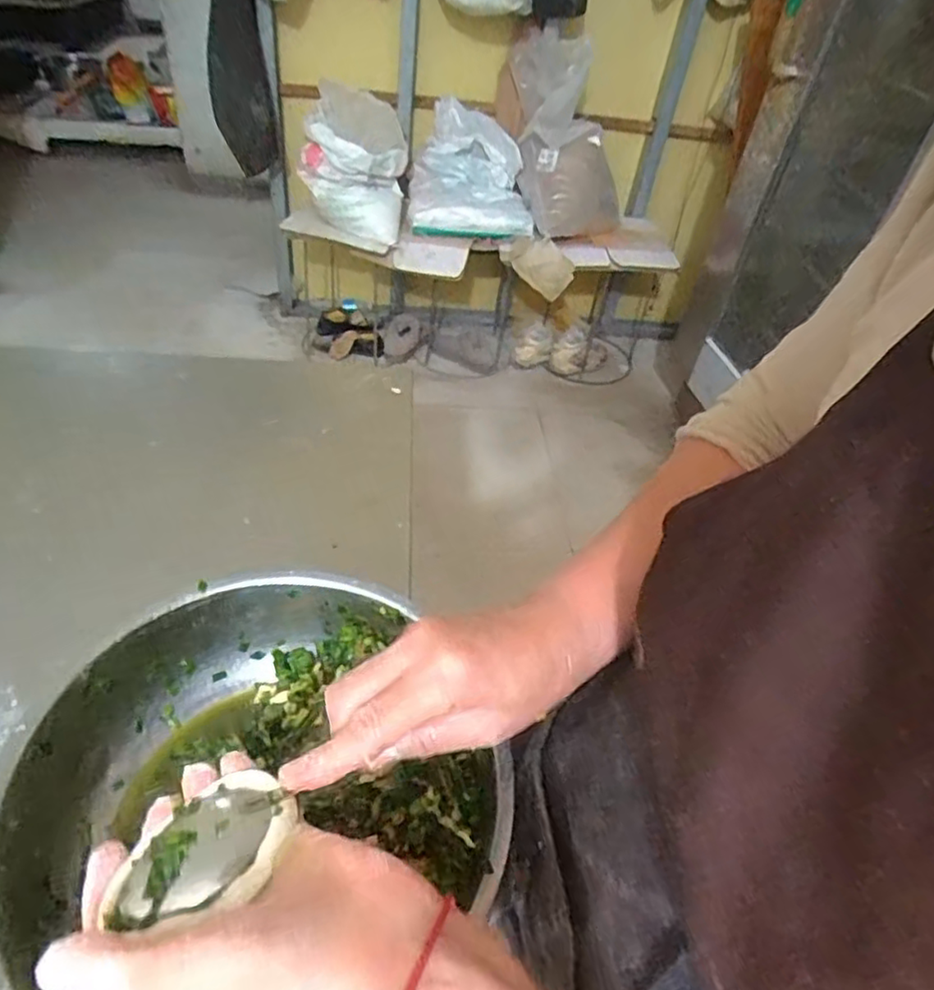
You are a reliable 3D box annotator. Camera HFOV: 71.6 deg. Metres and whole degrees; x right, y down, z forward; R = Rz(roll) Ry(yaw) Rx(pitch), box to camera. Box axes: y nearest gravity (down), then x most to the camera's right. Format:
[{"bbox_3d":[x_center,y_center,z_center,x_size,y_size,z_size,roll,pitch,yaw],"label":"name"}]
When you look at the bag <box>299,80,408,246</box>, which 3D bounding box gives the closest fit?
[{"bbox_3d":[-0.289,-0.826,1.654,0.255,0.322,0.123,3,44,-6],"label":"bag"}]

